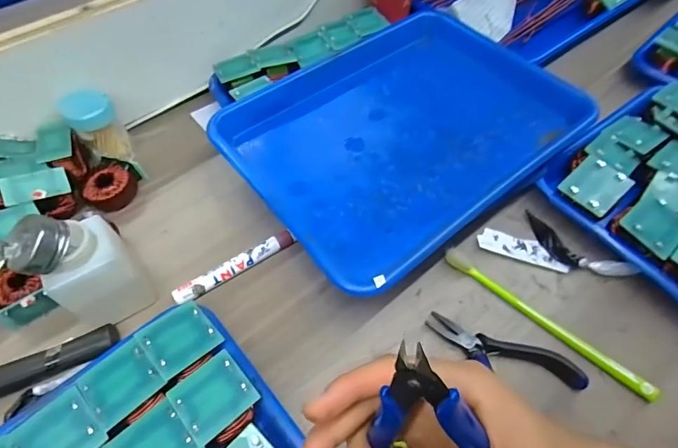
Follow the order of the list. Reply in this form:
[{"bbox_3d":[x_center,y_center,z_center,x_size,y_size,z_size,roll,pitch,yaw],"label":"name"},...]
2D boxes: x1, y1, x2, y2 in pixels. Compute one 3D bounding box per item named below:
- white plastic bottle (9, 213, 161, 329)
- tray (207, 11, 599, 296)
[{"bbox_3d":[-0.194,0.037,0.319,0.062,0.102,0.052,-27,62,-17],"label":"white plastic bottle"},{"bbox_3d":[0.068,-0.109,0.429,0.343,0.036,0.256,-34,62,-20],"label":"tray"}]

